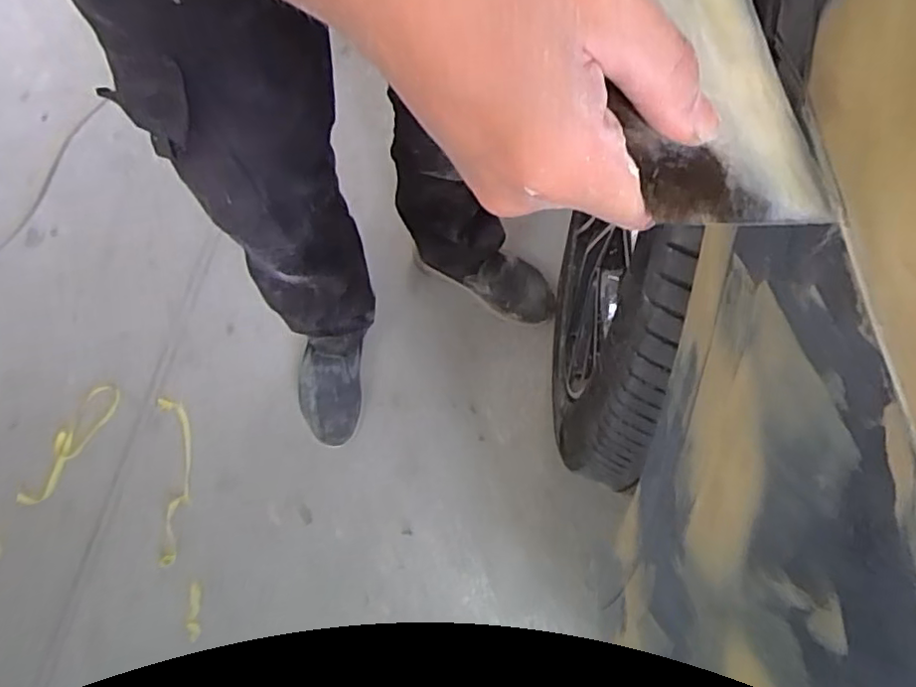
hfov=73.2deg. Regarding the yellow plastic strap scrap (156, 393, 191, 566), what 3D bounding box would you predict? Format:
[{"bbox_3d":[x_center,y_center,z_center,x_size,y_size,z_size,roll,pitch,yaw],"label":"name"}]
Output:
[{"bbox_3d":[-0.463,0.218,1.008,0.054,0.012,0.271,-8,72,-3],"label":"yellow plastic strap scrap"}]

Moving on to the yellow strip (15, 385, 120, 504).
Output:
[{"bbox_3d":[-0.644,0.166,1.024,0.047,0.014,0.218,29,74,8],"label":"yellow strip"}]

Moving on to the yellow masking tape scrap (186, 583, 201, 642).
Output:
[{"bbox_3d":[-0.402,0.408,0.938,0.019,0.005,0.081,-7,72,-3],"label":"yellow masking tape scrap"}]

